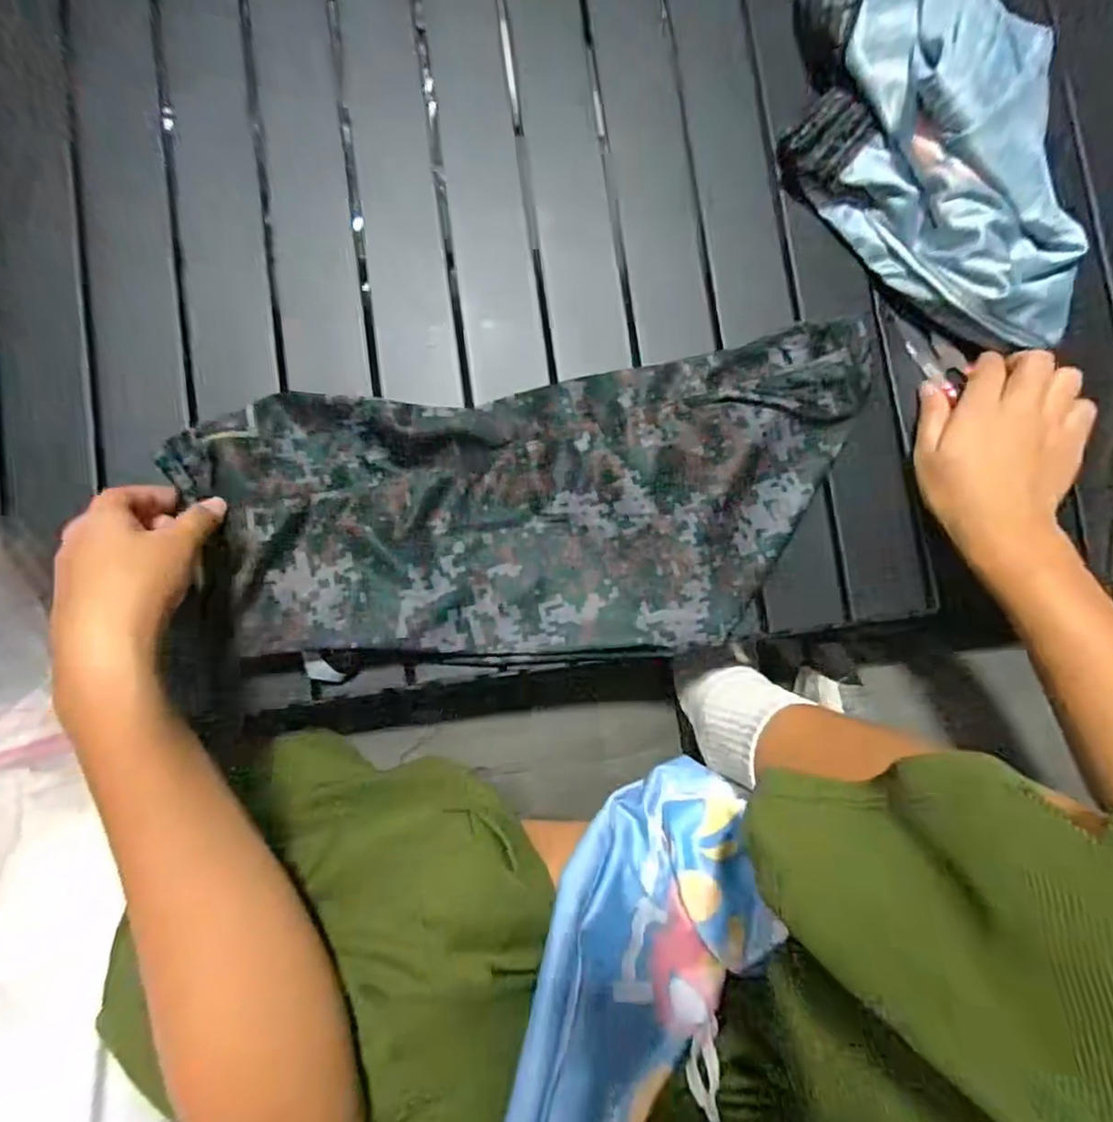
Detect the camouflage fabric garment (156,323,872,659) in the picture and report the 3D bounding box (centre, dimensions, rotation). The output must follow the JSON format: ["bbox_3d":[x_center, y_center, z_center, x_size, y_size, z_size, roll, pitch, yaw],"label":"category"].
[{"bbox_3d":[-0.002,-0.030,0.401,0.414,0.028,0.180,-9,84,-6],"label":"camouflage fabric garment"}]

